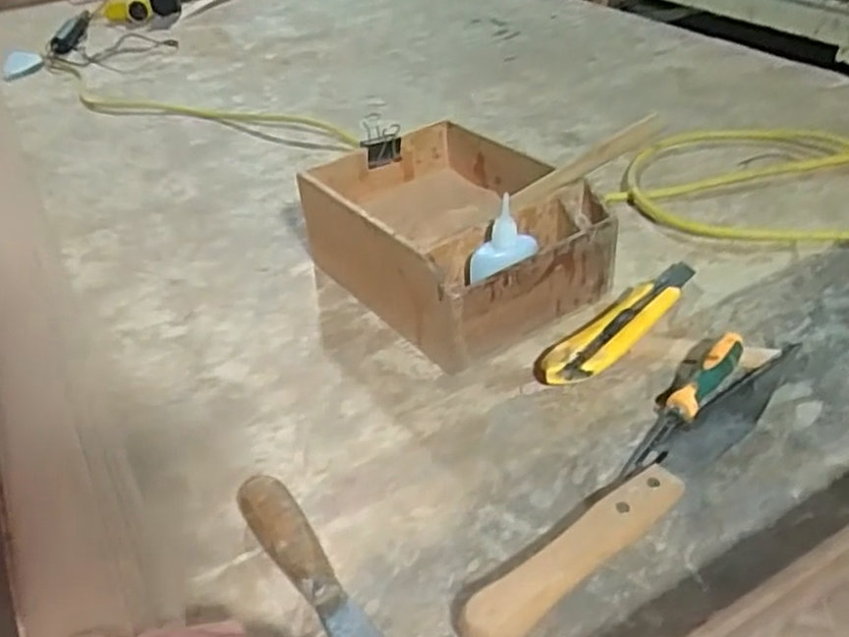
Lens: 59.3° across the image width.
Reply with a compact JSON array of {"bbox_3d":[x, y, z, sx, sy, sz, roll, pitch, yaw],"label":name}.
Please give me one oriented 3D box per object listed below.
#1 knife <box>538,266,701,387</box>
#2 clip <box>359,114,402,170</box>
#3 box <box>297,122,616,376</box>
[{"bbox_3d":[0.144,0.003,0.523,0.169,0.020,0.035,-31,44,-31],"label":"knife"},{"bbox_3d":[-0.037,-0.148,0.624,0.032,0.035,0.025,-10,37,-7],"label":"clip"},{"bbox_3d":[0.021,-0.066,0.577,0.156,0.085,0.201,-26,41,-26],"label":"box"}]

